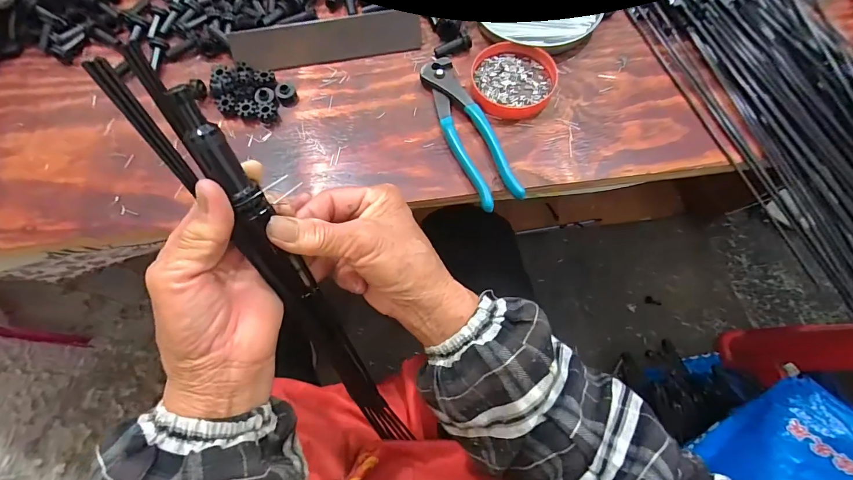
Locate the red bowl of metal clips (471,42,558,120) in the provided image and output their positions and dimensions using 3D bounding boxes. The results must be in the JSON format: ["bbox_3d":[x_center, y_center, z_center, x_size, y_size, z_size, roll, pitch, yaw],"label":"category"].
[{"bbox_3d":[0.083,-0.153,0.376,0.076,0.015,0.075,5,70,4],"label":"red bowl of metal clips"}]

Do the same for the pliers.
[{"bbox_3d":[0.036,-0.101,0.361,0.038,0.014,0.163,-20,70,-5],"label":"pliers"}]

